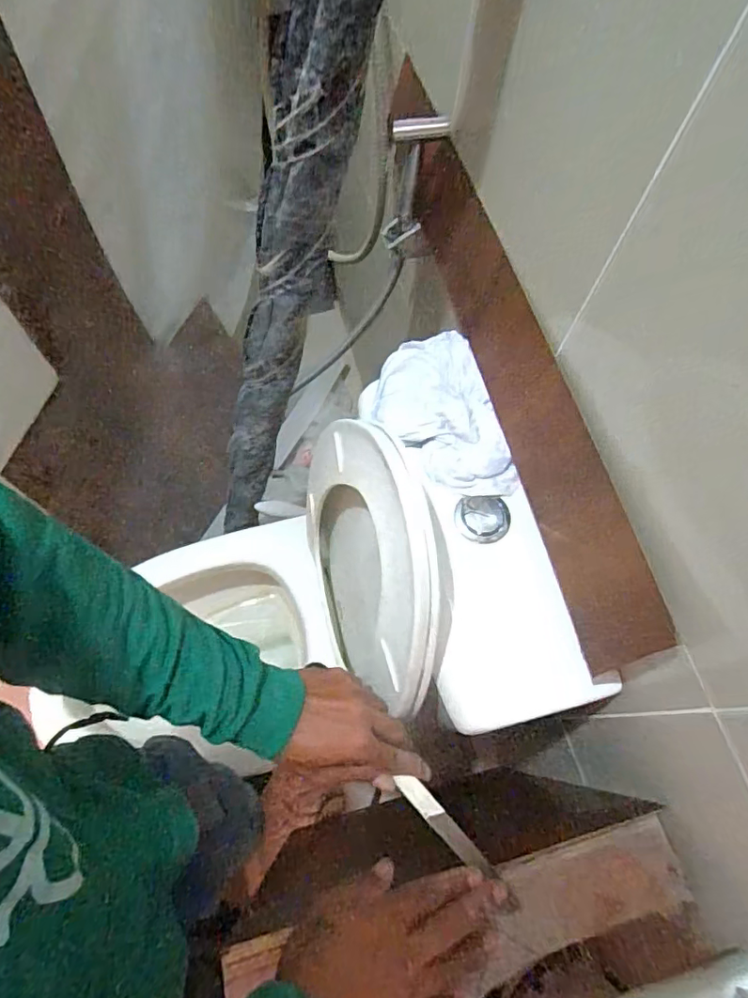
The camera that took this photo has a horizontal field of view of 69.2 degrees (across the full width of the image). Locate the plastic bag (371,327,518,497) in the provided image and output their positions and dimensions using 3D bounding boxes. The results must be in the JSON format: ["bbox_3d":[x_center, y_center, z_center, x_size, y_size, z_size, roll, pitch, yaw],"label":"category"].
[{"bbox_3d":[0.066,-0.088,0.561,0.115,0.032,0.186,-11,68,-8],"label":"plastic bag"}]

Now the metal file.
[{"bbox_3d":[0.063,0.284,0.469,0.103,0.010,0.018,41,71,19],"label":"metal file"}]

